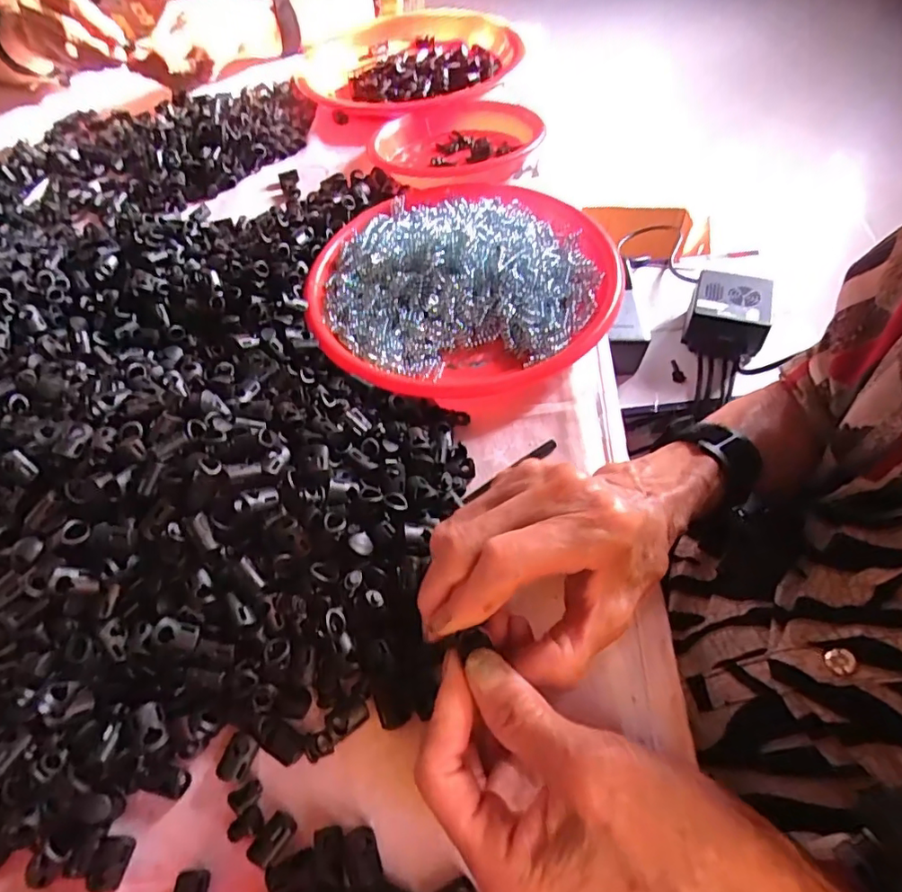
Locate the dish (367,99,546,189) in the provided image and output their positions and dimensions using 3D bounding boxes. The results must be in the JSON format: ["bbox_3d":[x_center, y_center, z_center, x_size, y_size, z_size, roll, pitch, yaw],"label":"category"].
[{"bbox_3d":[0.005,-0.290,0.525,0.159,0.035,0.172,-2,55,3],"label":"dish"}]

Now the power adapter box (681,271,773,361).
[{"bbox_3d":[0.286,-0.135,0.563,0.073,0.046,0.080,18,58,17],"label":"power adapter box"}]

